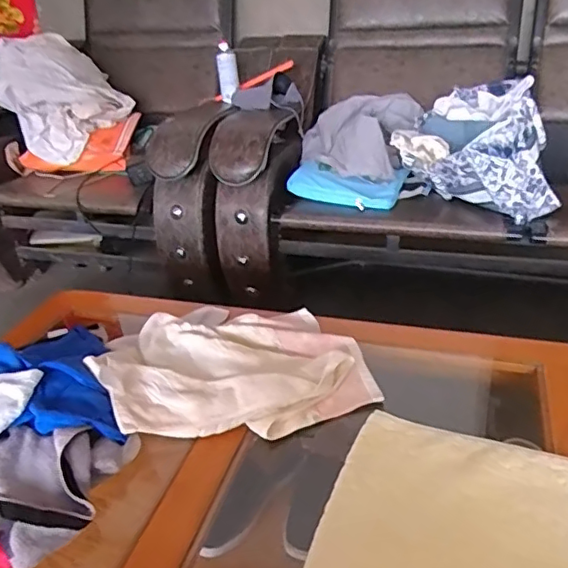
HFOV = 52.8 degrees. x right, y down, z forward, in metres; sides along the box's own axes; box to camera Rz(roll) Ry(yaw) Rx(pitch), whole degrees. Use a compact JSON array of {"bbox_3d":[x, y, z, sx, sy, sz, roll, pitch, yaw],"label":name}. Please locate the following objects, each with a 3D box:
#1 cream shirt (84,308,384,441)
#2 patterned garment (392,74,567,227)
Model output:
[{"bbox_3d":[-0.064,0.092,0.782,0.337,0.072,0.264,-6,29,-2],"label":"cream shirt"},{"bbox_3d":[0.442,-0.321,1.334,0.347,0.250,0.249,4,30,15],"label":"patterned garment"}]

